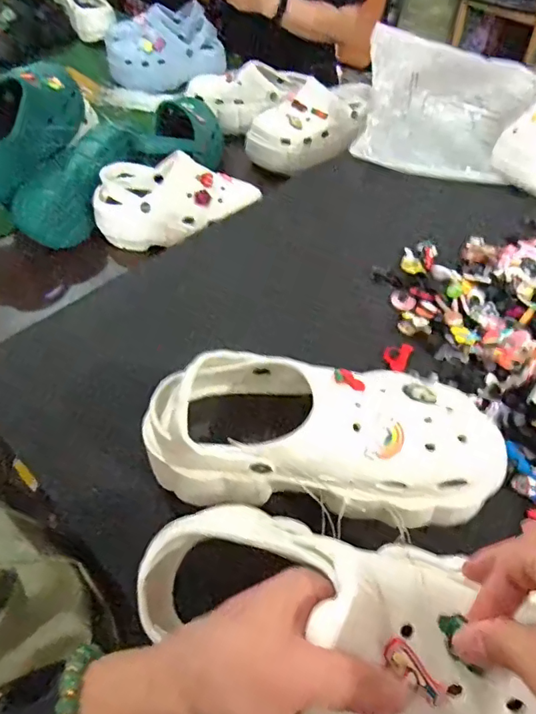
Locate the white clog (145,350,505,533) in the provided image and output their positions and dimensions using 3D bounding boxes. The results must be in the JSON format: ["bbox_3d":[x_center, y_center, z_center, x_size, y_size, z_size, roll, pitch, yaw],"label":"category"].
[{"bbox_3d":[0.043,0.056,0.405,0.271,0.085,0.109,5,49,5],"label":"white clog"}]

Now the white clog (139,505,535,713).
[{"bbox_3d":[0.039,0.151,0.277,0.242,0.098,0.096,23,53,21],"label":"white clog"}]

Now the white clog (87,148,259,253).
[{"bbox_3d":[-0.138,-0.235,0.782,0.236,0.092,0.128,-13,50,-11],"label":"white clog"}]

